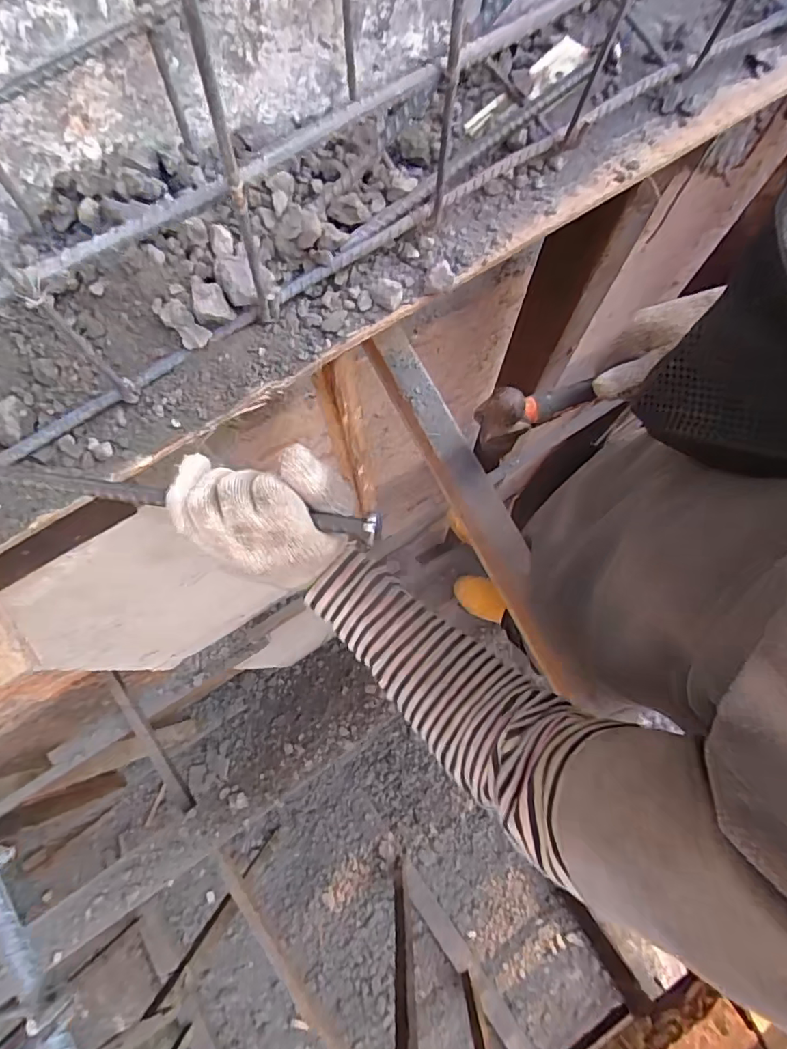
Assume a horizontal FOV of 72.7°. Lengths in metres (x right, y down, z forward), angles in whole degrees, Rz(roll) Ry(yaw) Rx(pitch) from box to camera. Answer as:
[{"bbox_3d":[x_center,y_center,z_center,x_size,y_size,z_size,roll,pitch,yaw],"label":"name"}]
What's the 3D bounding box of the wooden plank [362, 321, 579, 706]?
[{"bbox_3d":[0.085,-0.032,0.583,0.050,0.031,0.436,-26,77,-6],"label":"wooden plank"}]

